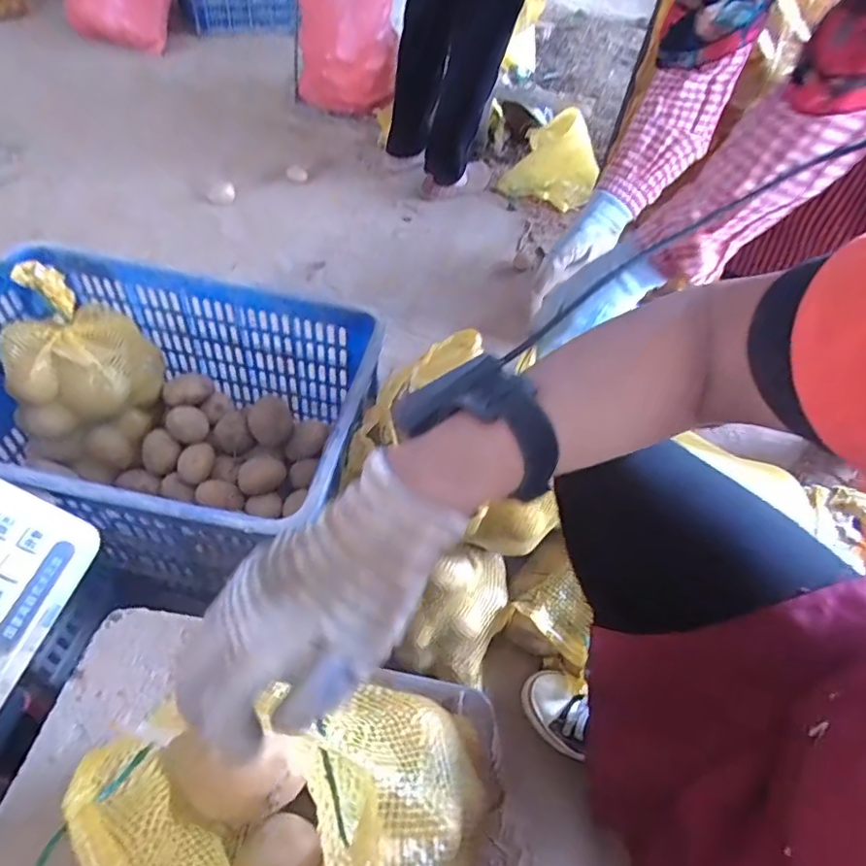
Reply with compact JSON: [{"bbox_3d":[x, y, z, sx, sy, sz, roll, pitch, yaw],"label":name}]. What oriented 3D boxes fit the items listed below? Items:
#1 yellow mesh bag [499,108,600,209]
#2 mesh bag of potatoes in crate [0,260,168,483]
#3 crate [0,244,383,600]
[{"bbox_3d":[0.325,-0.752,1.542,0.241,0.221,0.138,30,54,17],"label":"yellow mesh bag"},{"bbox_3d":[-0.476,-0.088,0.779,0.183,0.216,0.183,-19,55,-22],"label":"mesh bag of potatoes in crate"},{"bbox_3d":[-0.347,-0.009,0.743,0.518,0.252,0.342,15,50,5],"label":"crate"}]

